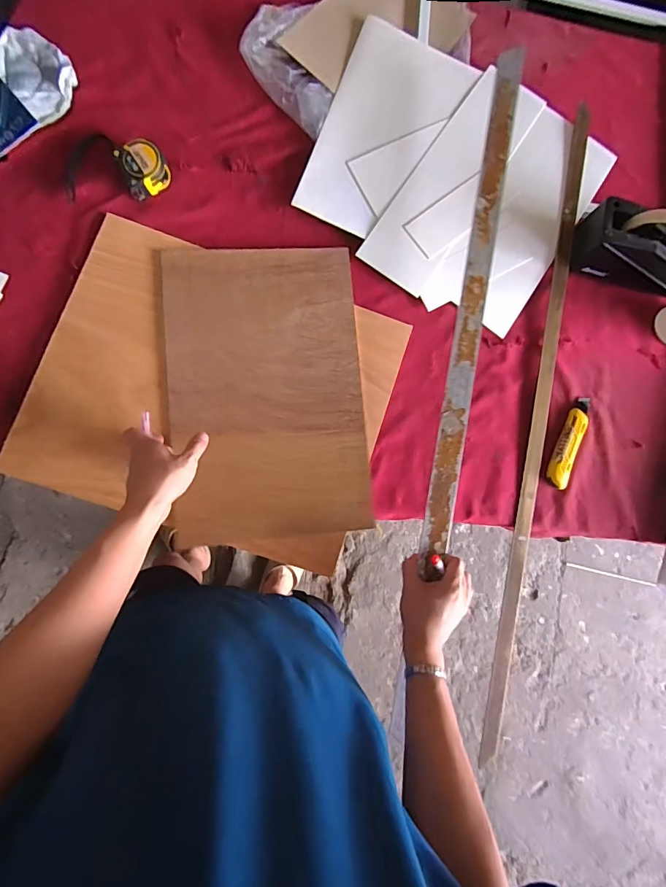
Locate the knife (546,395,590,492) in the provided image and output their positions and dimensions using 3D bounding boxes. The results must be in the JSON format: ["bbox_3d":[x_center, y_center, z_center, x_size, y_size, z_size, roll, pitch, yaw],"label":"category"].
[{"bbox_3d":[0.371,-0.005,0.666,0.032,0.014,0.153,27,82,-4],"label":"knife"}]

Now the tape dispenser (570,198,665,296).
[{"bbox_3d":[0.489,-0.299,0.666,0.208,0.099,0.078,20,82,-5],"label":"tape dispenser"}]

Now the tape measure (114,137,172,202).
[{"bbox_3d":[-0.274,-0.398,0.619,0.062,0.038,0.060,1,84,-7],"label":"tape measure"}]

